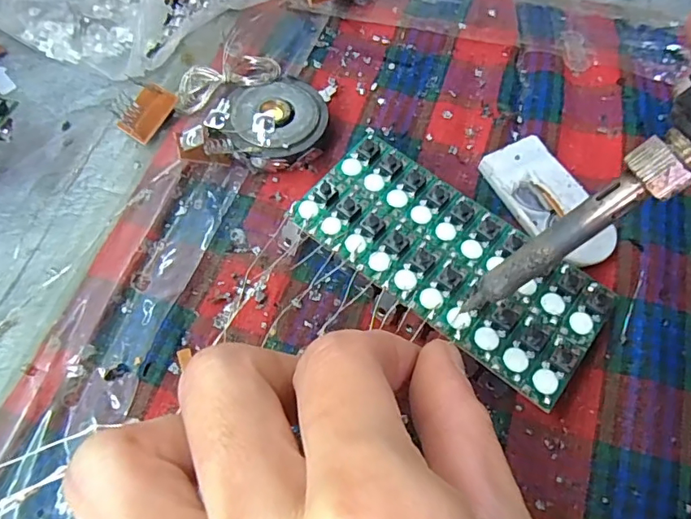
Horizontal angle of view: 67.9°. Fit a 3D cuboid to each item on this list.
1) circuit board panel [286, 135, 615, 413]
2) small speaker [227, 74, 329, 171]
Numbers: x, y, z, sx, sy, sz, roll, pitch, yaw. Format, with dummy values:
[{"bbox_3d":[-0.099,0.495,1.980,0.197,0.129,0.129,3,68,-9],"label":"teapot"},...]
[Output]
[{"bbox_3d":[0.031,-0.002,0.156,0.094,0.005,0.041,37,67,15],"label":"circuit board panel"},{"bbox_3d":[-0.024,-0.049,0.189,0.035,0.012,0.037,1,64,-1],"label":"small speaker"}]

